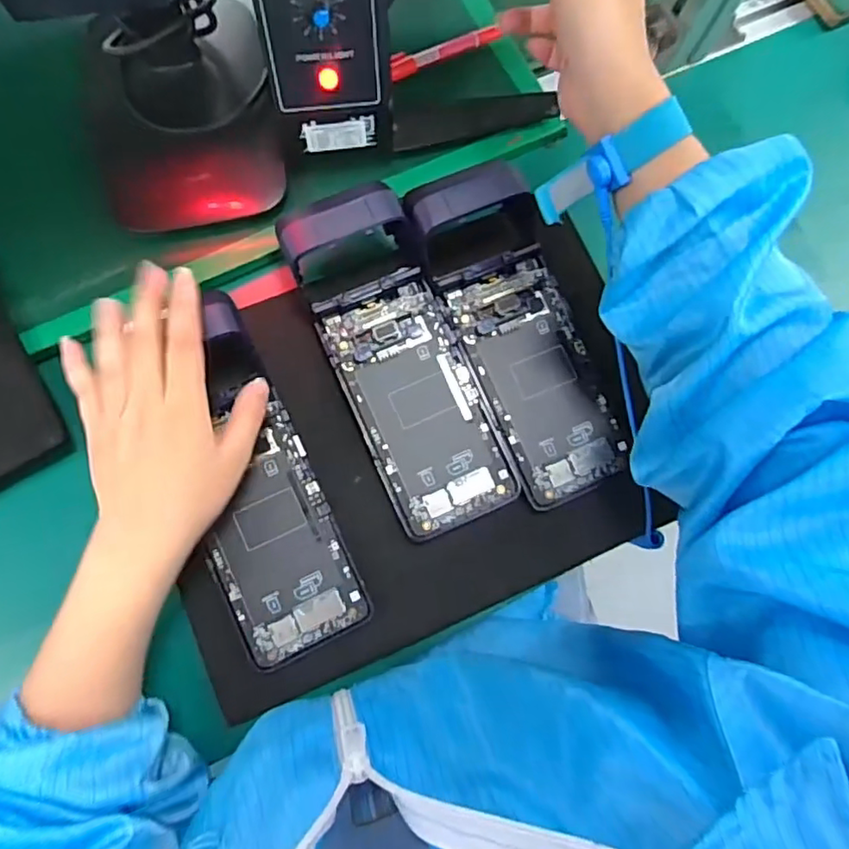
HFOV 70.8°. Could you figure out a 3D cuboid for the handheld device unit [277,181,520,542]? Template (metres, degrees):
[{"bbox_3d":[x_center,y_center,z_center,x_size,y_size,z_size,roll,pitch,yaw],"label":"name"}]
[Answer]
[{"bbox_3d":[-0.015,-0.040,0.391,0.080,0.054,0.220,-23,85,-7],"label":"handheld device unit"}]

